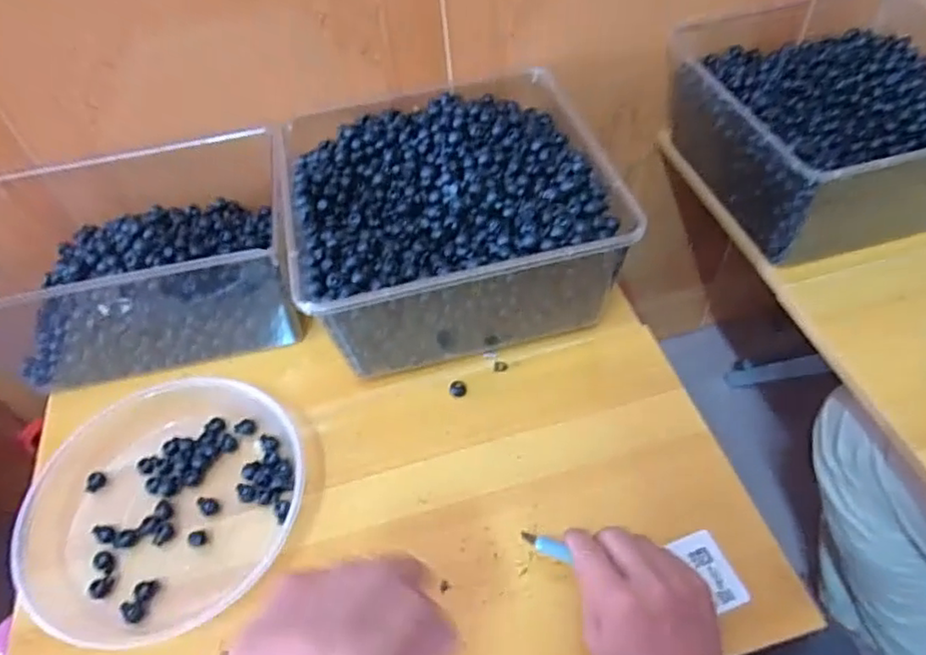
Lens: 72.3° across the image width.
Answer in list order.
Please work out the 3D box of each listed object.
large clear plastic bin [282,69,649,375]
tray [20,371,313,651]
[{"bbox_3d":[-0.019,-0.118,0.662,0.297,0.137,0.303,-12,52,-5],"label":"large clear plastic bin"},{"bbox_3d":[-0.251,0.146,0.546,0.221,0.052,0.206,-2,52,3],"label":"tray"}]

